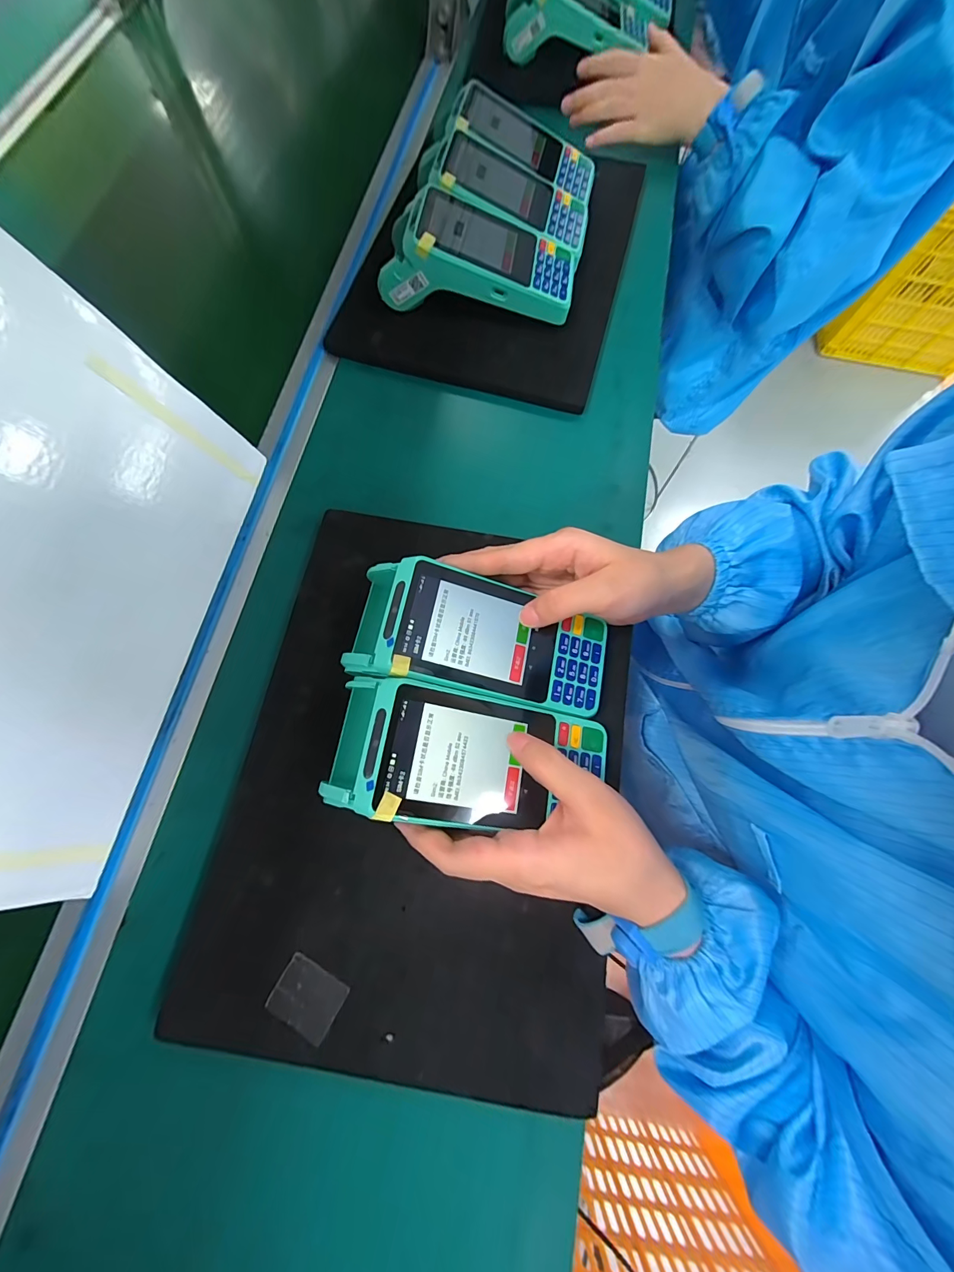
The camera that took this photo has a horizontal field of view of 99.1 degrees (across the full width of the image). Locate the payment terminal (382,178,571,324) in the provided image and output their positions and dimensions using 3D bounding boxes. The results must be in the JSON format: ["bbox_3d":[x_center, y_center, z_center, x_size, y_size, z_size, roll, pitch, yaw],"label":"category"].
[{"bbox_3d":[0.003,-0.336,0.371,0.170,0.068,0.076,6,71,-1],"label":"payment terminal"}]

